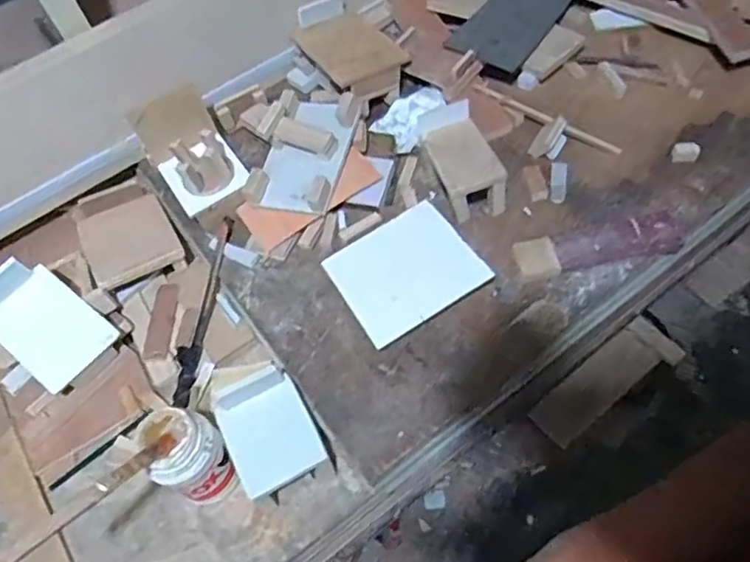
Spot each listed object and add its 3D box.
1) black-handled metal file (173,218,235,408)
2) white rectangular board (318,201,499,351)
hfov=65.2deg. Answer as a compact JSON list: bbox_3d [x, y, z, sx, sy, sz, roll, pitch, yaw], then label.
[{"bbox_3d":[-0.231,0.042,0.784,0.031,0.032,0.283,6,68,7],"label":"black-handled metal file"},{"bbox_3d":[0.038,-0.015,0.740,0.167,0.006,0.155,-32,55,-6],"label":"white rectangular board"}]

